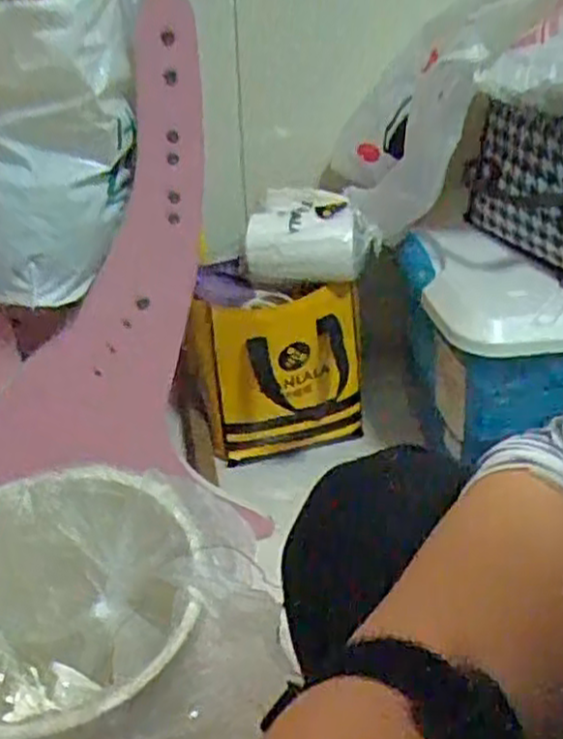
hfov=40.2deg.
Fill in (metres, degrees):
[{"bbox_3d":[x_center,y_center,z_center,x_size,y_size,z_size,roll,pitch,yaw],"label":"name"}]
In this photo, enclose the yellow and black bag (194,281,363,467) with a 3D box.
[{"bbox_3d":[0.000,0.016,1.030,0.220,0.232,0.055,-10,37,-11],"label":"yellow and black bag"}]

